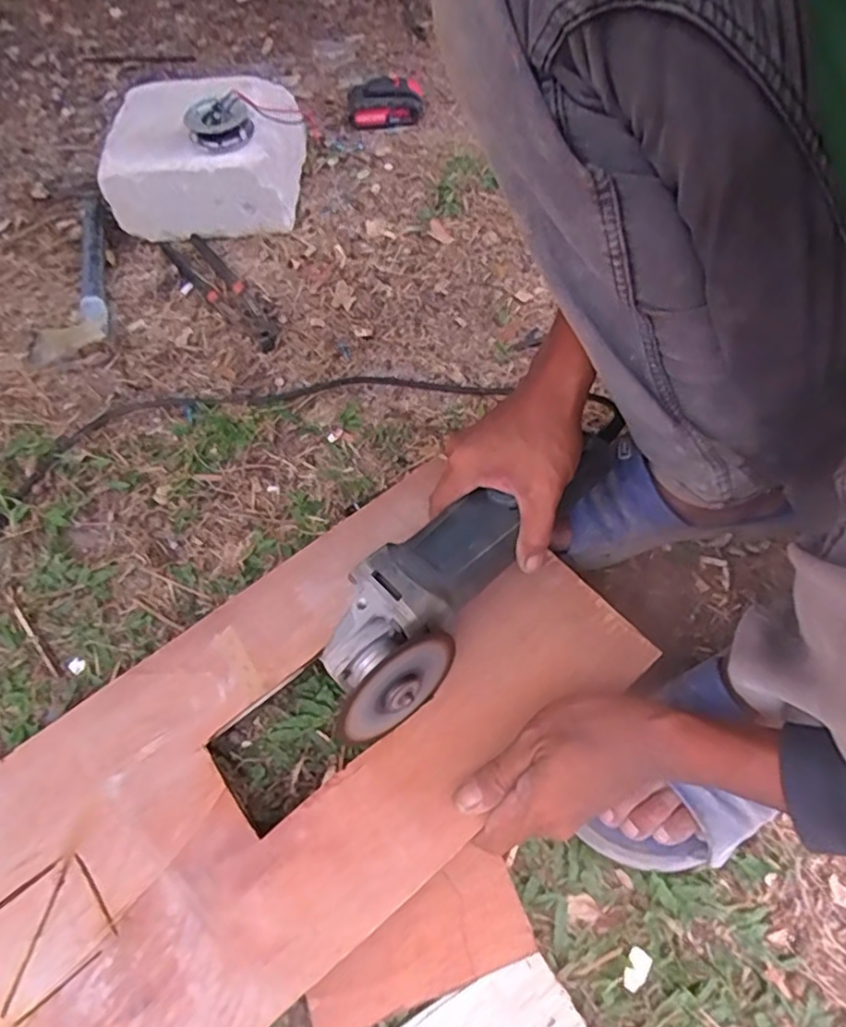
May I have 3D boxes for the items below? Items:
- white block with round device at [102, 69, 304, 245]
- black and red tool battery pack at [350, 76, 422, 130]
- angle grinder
[{"bbox_3d":[-0.262,-0.453,0.794,0.203,0.131,0.202,4,59,1],"label":"white block with round device"},{"bbox_3d":[-0.054,-0.598,0.935,0.105,0.049,0.067,-6,59,-5],"label":"black and red tool battery pack"},{"bbox_3d":[0.039,0.026,0.479,0.082,0.075,0.315,37,64,19],"label":"angle grinder"}]

